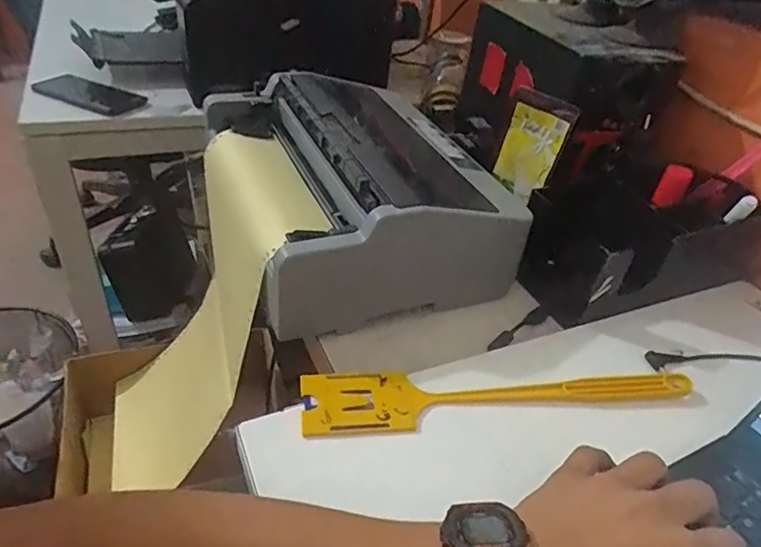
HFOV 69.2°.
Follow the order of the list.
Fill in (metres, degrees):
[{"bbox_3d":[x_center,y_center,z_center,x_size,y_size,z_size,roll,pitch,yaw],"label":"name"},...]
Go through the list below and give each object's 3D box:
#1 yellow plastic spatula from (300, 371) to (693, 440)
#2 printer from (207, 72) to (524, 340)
[{"bbox_3d":[0.106,0.105,0.471,0.338,0.021,0.058,-2,38,-6],"label":"yellow plastic spatula"},{"bbox_3d":[-0.025,-0.099,0.624,0.262,0.153,0.326,-10,41,-21],"label":"printer"}]

